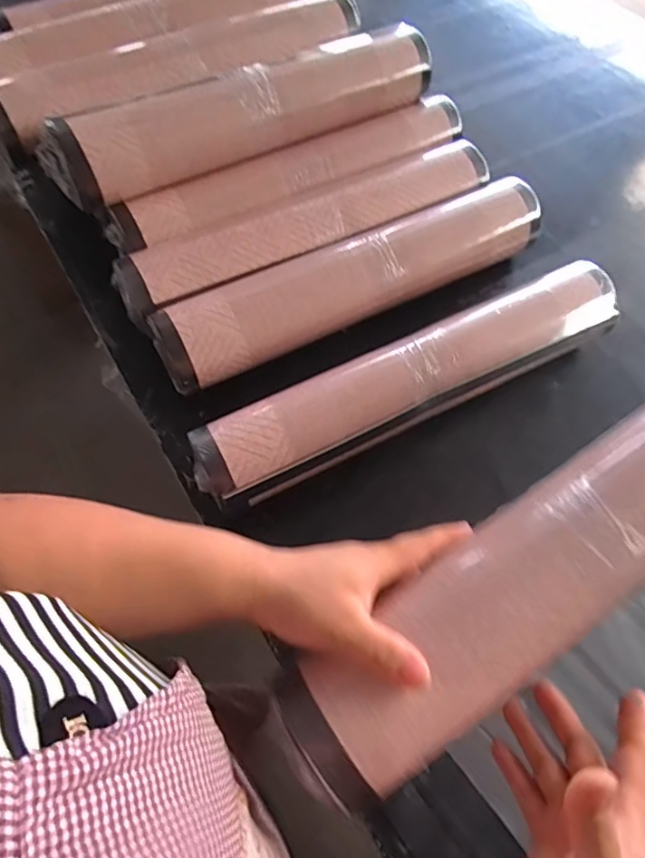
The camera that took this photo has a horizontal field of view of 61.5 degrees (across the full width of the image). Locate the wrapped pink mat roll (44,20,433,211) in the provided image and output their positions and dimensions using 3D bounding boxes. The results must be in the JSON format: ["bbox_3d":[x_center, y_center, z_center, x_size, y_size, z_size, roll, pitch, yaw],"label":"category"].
[{"bbox_3d":[-0.084,-0.388,0.671,0.500,0.086,0.083,-28,68,-17],"label":"wrapped pink mat roll"}]

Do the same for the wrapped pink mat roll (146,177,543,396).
[{"bbox_3d":[0.047,-0.181,0.642,0.494,0.072,0.087,-26,67,-16],"label":"wrapped pink mat roll"}]

